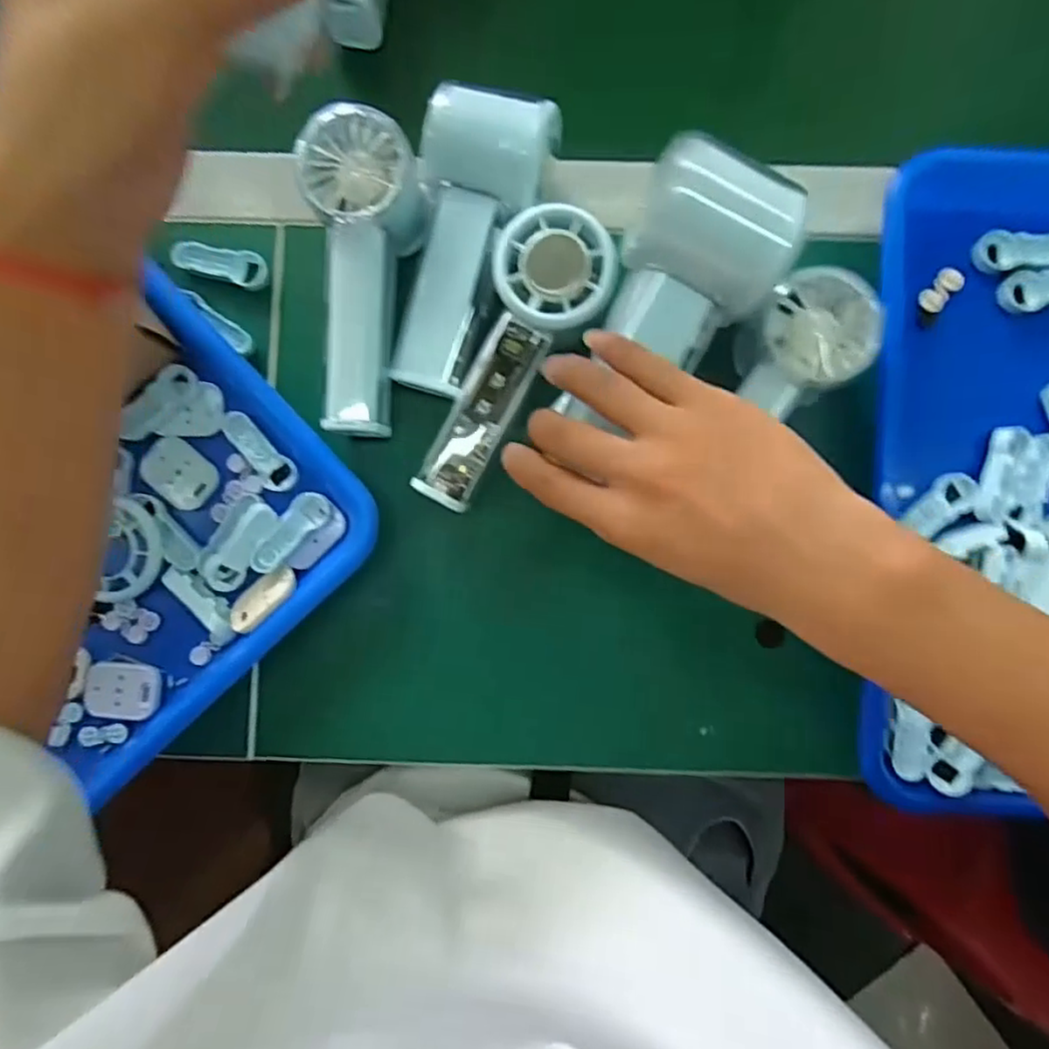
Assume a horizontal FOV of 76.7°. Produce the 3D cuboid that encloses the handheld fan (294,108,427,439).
[{"bbox_3d":[-0.084,-0.121,0.331,0.052,0.046,0.146,5,87,1],"label":"handheld fan"}]

